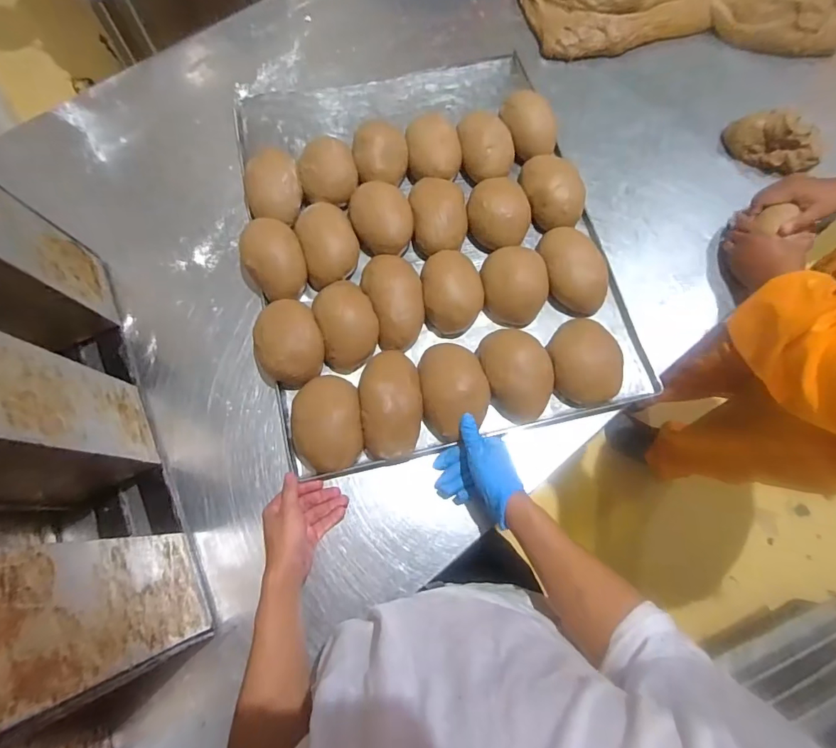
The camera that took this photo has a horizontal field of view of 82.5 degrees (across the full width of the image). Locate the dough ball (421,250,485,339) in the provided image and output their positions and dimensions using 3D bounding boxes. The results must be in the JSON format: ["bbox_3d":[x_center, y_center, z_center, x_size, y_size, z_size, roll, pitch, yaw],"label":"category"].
[{"bbox_3d":[0.054,-0.125,0.738,0.092,0.048,0.125,-5,72,-3],"label":"dough ball"}]

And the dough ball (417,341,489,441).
[{"bbox_3d":[0.051,0.022,0.684,0.091,0.041,0.134,-7,72,-4],"label":"dough ball"}]

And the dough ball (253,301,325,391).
[{"bbox_3d":[-0.186,-0.038,0.701,0.102,0.075,0.115,1,72,-1],"label":"dough ball"}]

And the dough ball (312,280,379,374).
[{"bbox_3d":[-0.102,-0.069,0.700,0.084,0.069,0.109,-12,73,-6],"label":"dough ball"}]

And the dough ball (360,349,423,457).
[{"bbox_3d":[-0.039,0.040,0.678,0.086,0.052,0.158,-6,72,-4],"label":"dough ball"}]

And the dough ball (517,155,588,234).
[{"bbox_3d":[0.223,-0.302,0.793,0.089,0.066,0.137,-16,73,-7],"label":"dough ball"}]

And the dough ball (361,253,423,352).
[{"bbox_3d":[-0.033,-0.114,0.727,0.087,0.051,0.149,-16,73,-7],"label":"dough ball"}]

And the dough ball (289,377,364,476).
[{"bbox_3d":[-0.124,0.071,0.661,0.094,0.054,0.128,-5,72,-3],"label":"dough ball"}]

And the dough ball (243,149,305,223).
[{"bbox_3d":[-0.234,-0.298,0.777,0.087,0.072,0.097,-16,73,-7],"label":"dough ball"}]

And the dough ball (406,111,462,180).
[{"bbox_3d":[0.027,-0.377,0.815,0.090,0.078,0.099,-1,72,-2],"label":"dough ball"}]

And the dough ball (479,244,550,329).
[{"bbox_3d":[0.151,-0.138,0.738,0.101,0.050,0.120,-4,72,-3],"label":"dough ball"}]

